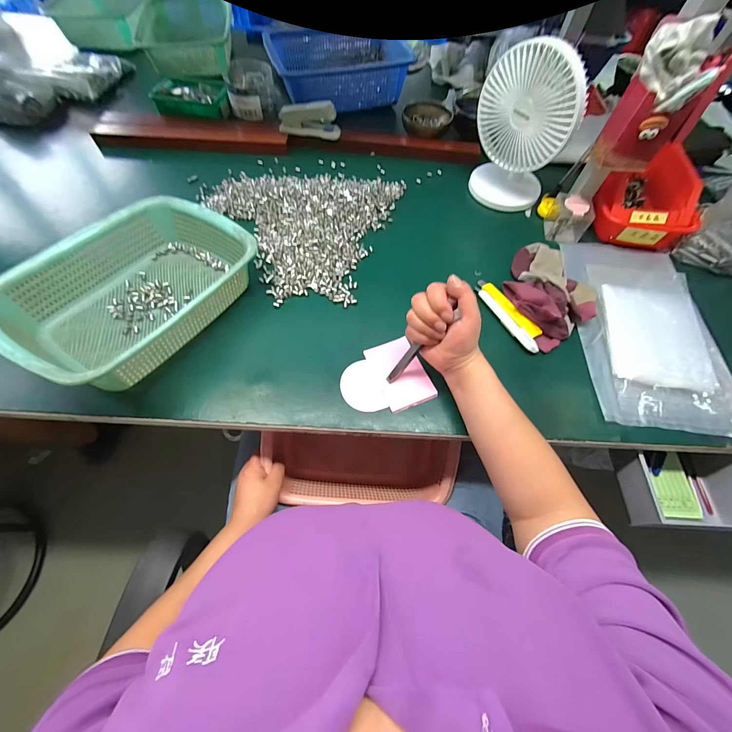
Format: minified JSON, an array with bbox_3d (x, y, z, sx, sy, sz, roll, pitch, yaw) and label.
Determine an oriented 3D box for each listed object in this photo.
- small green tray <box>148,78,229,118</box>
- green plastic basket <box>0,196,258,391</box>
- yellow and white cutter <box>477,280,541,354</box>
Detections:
[{"bbox_3d":[-0.389,-0.593,0.732,0.165,0.039,0.086,-5,62,-6],"label":"small green tray"},{"bbox_3d":[-0.310,-0.108,0.448,0.224,0.084,0.298,30,64,12],"label":"green plastic basket"},{"bbox_3d":[0.216,-0.081,0.500,0.037,0.011,0.140,-27,67,-16],"label":"yellow and white cutter"}]

